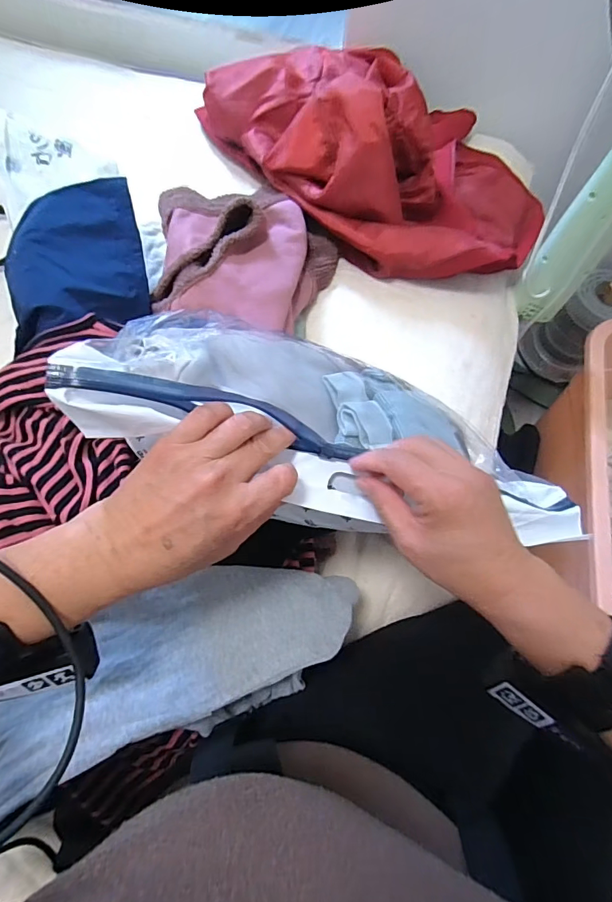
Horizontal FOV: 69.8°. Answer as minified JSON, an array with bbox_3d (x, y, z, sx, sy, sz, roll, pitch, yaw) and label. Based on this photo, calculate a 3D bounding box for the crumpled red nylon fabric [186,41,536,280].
[{"bbox_3d":[0.150,-0.538,0.723,0.422,0.185,0.588,-33,73,-15],"label":"crumpled red nylon fabric"}]

